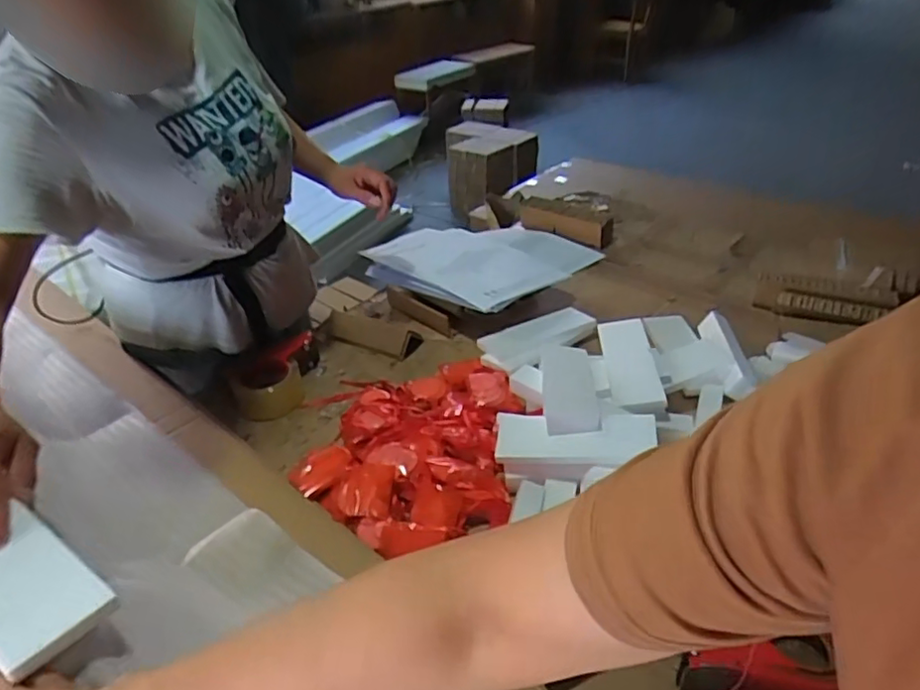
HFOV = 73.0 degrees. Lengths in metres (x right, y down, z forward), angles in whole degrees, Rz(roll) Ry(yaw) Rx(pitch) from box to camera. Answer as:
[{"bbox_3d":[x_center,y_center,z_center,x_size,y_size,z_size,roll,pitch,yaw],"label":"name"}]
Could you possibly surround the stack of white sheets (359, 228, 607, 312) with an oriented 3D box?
[{"bbox_3d":[0.067,-0.176,1.250,0.464,0.087,0.312,-31,44,-35],"label":"stack of white sheets"}]

